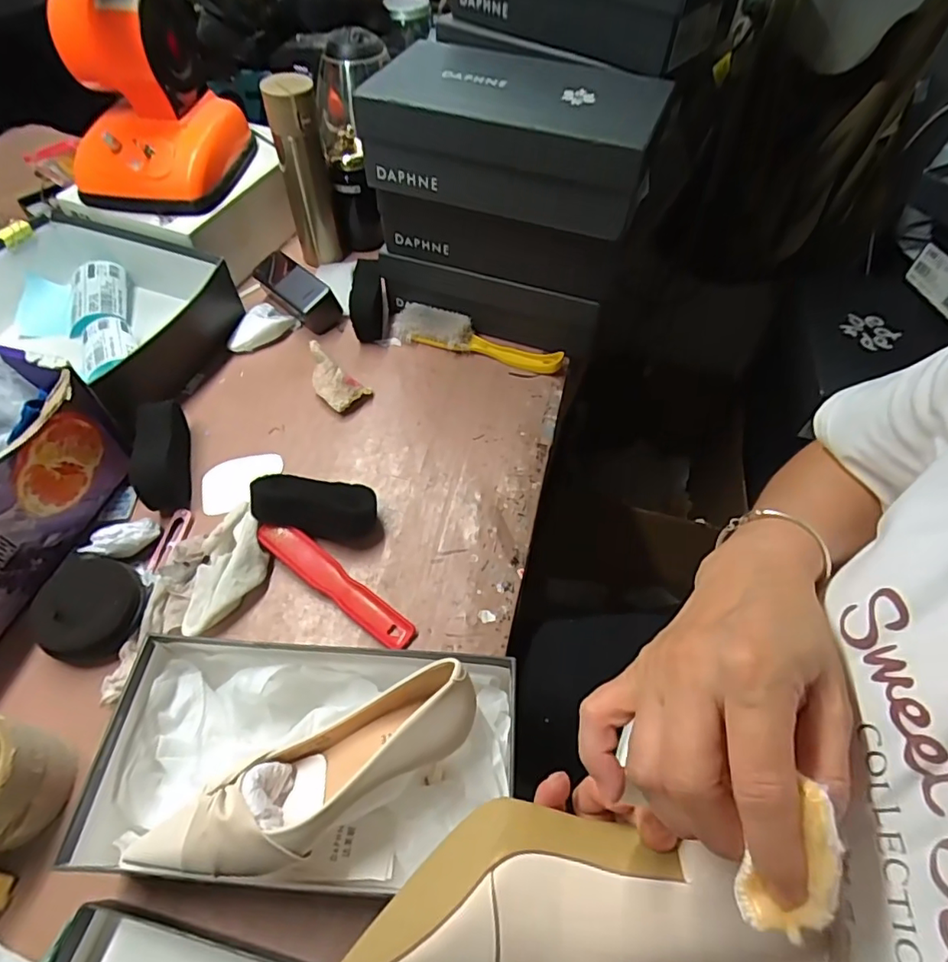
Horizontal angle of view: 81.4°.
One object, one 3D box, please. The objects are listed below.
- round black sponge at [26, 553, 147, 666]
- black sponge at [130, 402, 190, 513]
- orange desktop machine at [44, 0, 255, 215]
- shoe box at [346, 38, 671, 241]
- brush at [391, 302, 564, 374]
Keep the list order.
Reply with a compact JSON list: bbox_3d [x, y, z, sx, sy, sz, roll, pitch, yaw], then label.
[{"bbox_3d":[-0.357,0.118,0.515,0.091,0.036,0.093,1,55,-1],"label":"round black sponge"},{"bbox_3d":[-0.341,-0.025,0.608,0.048,0.053,0.125,-15,57,-11],"label":"black sponge"},{"bbox_3d":[-0.418,-0.482,0.690,0.181,0.204,0.180,2,55,0],"label":"orange desktop machine"},{"bbox_3d":[0.044,-0.388,0.614,0.294,0.107,0.184,17,57,10],"label":"shoe box"},{"bbox_3d":[-0.001,-0.187,0.743,0.243,0.038,0.051,20,57,12],"label":"brush"}]

